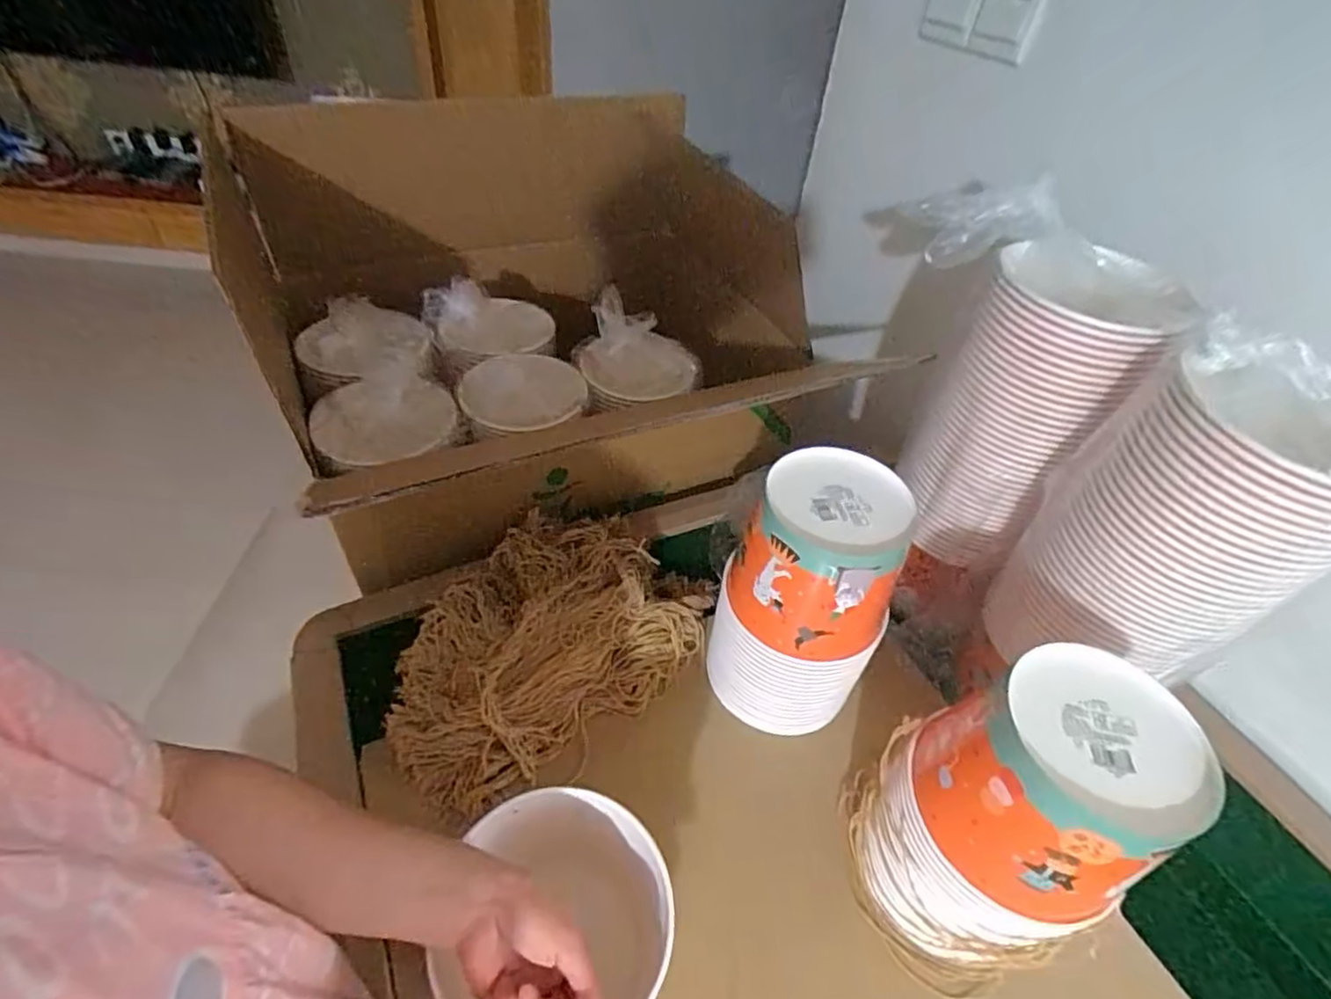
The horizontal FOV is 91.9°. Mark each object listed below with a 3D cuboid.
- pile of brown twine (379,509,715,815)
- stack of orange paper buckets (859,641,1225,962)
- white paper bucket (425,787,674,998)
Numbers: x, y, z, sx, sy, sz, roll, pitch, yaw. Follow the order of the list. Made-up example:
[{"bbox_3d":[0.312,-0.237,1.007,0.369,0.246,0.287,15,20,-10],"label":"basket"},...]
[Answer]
[{"bbox_3d":[-0.134,0.145,0.702,0.262,0.062,0.349,32,50,22],"label":"pile of brown twine"},{"bbox_3d":[0.260,0.247,0.502,0.143,0.273,0.154,-5,46,-13],"label":"stack of orange paper buckets"},{"bbox_3d":[-0.085,0.318,0.490,0.162,0.127,0.145,-12,48,-18],"label":"white paper bucket"}]

